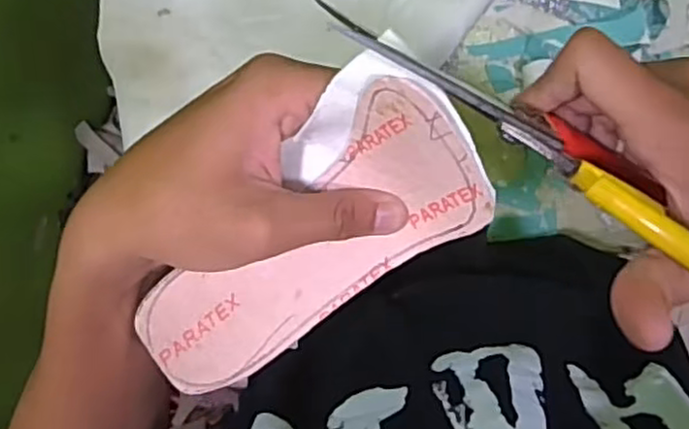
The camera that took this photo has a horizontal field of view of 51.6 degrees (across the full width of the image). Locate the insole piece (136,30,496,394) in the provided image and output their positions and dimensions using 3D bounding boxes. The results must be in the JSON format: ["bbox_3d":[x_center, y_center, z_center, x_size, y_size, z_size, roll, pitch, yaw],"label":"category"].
[{"bbox_3d":[-0.008,0.012,0.276,0.143,0.045,0.068,-44,88,11],"label":"insole piece"}]

